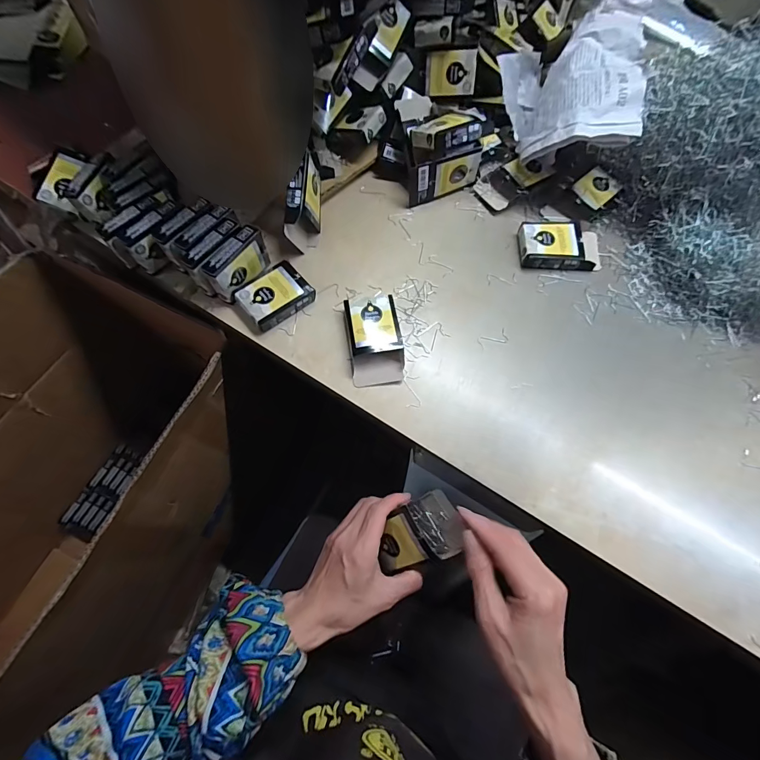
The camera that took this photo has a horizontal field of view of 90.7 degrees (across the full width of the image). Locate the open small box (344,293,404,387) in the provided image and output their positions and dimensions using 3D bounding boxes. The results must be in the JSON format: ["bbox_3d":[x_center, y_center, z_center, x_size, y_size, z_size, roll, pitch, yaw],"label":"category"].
[{"bbox_3d":[-0.006,-0.048,0.415,0.057,0.028,0.105,-7,69,-4],"label":"open small box"}]

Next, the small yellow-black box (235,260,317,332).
[{"bbox_3d":[-0.118,-0.096,0.428,0.075,0.025,0.052,-39,74,-15],"label":"small yellow-black box"}]

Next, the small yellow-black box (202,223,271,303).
[{"bbox_3d":[-0.158,-0.130,0.422,0.022,0.051,0.076,29,71,10],"label":"small yellow-black box"}]

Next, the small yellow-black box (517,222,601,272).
[{"bbox_3d":[0.225,-0.167,0.468,0.100,0.025,0.058,3,69,0],"label":"small yellow-black box"}]

